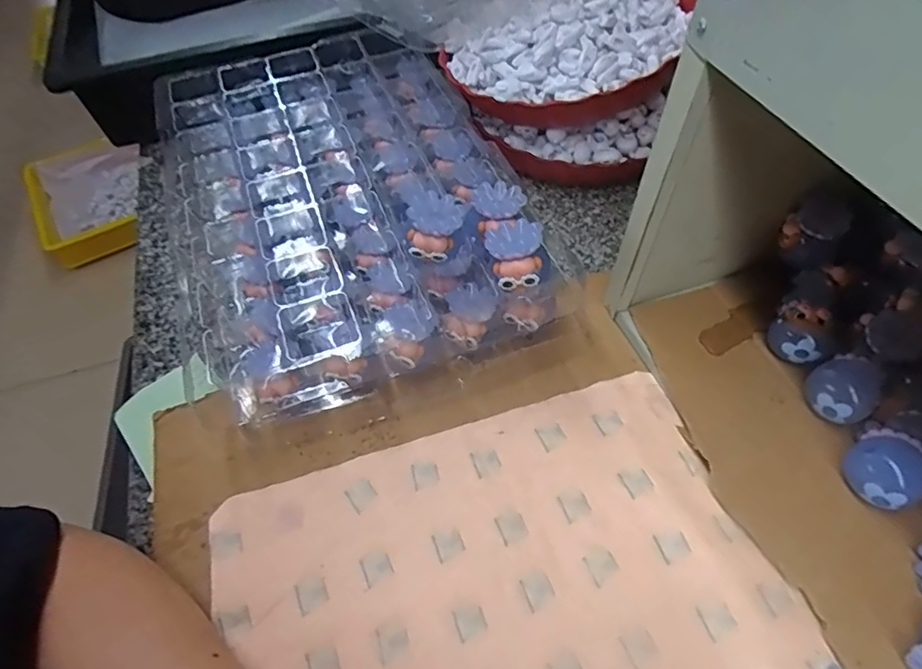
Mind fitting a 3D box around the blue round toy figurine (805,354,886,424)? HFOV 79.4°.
[{"bbox_3d":[0.260,0.040,0.382,0.046,0.031,0.040,-32,56,-18],"label":"blue round toy figurine"}]

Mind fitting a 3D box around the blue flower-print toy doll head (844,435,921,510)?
[{"bbox_3d":[0.261,0.088,0.346,0.037,0.034,0.042,-22,54,-10],"label":"blue flower-print toy doll head"}]

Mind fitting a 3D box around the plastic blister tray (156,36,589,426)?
[{"bbox_3d":[-0.104,-0.125,0.482,0.264,0.109,0.378,-22,54,-10],"label":"plastic blister tray"}]

